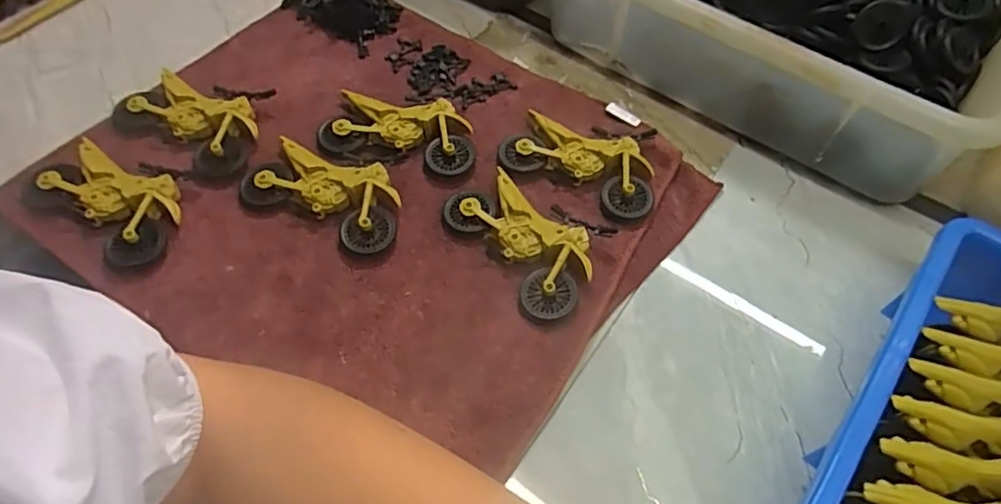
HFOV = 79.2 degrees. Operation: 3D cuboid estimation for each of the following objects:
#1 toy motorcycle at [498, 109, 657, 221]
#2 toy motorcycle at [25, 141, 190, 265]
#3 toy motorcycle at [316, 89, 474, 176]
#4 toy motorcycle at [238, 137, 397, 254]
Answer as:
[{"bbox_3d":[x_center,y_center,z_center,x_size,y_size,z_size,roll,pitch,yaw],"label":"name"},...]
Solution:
[{"bbox_3d":[0.063,-0.073,0.455,0.112,0.020,0.078,22,59,10],"label":"toy motorcycle"},{"bbox_3d":[-0.263,-0.038,0.416,0.109,0.021,0.070,29,61,15],"label":"toy motorcycle"},{"bbox_3d":[-0.076,-0.093,0.457,0.116,0.018,0.056,12,58,4],"label":"toy motorcycle"},{"bbox_3d":[-0.121,-0.042,0.427,0.112,0.019,0.059,24,60,12],"label":"toy motorcycle"}]

